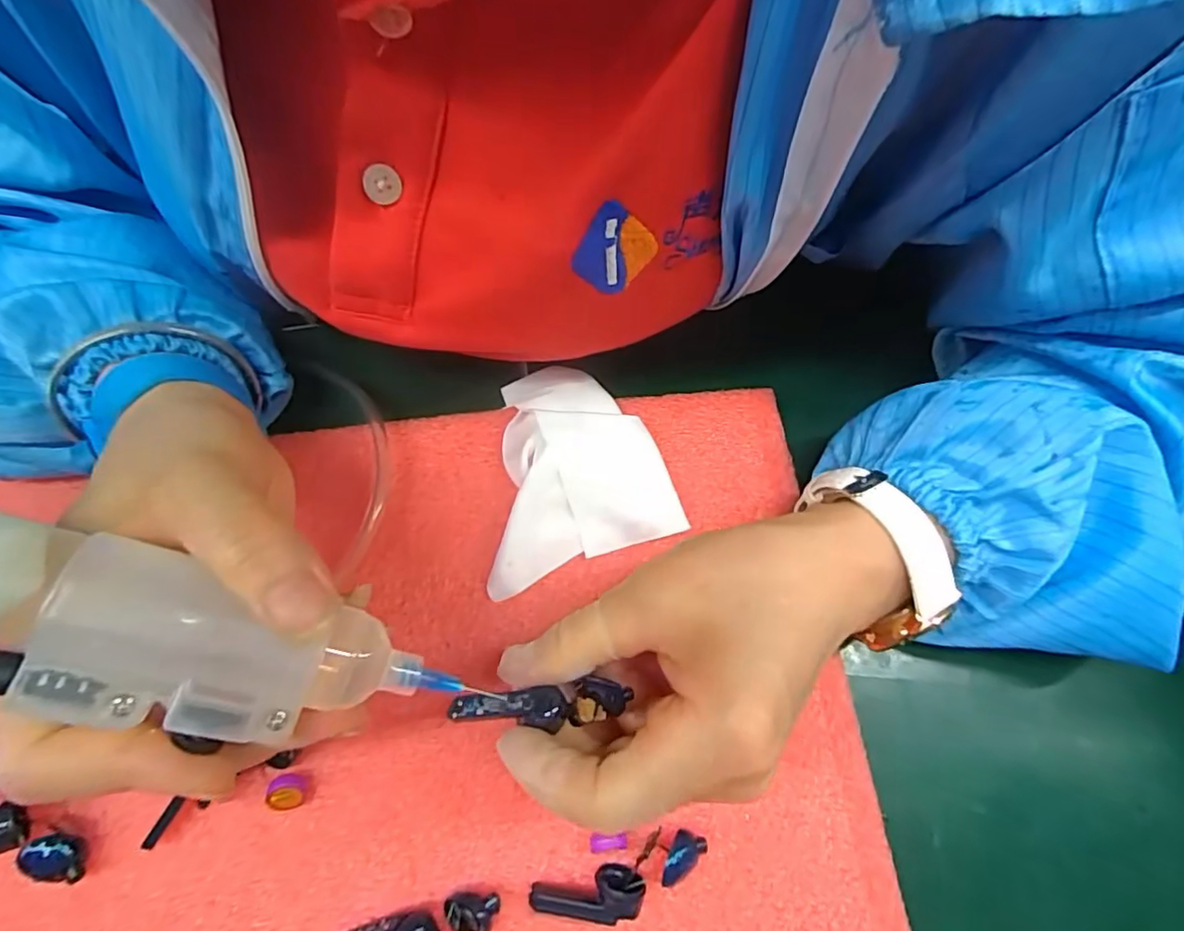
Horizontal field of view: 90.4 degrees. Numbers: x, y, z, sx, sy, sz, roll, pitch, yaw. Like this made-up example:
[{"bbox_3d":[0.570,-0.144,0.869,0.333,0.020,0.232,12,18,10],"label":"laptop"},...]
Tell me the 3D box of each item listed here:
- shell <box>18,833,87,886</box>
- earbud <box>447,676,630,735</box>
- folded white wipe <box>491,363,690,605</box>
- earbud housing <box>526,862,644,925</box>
[{"bbox_3d":[-0.167,0.123,0.182,0.014,0.015,0.015,-23,68,-9],"label":"shell"},{"bbox_3d":[-0.015,0.074,0.183,0.055,0.010,0.013,3,69,-15],"label":"earbud"},{"bbox_3d":[-0.014,-0.003,0.236,0.076,0.020,0.087,-20,68,-7],"label":"folded white wipe"},{"bbox_3d":[-0.002,0.135,0.182,0.034,0.013,0.013,-9,67,-3],"label":"earbud housing"}]

